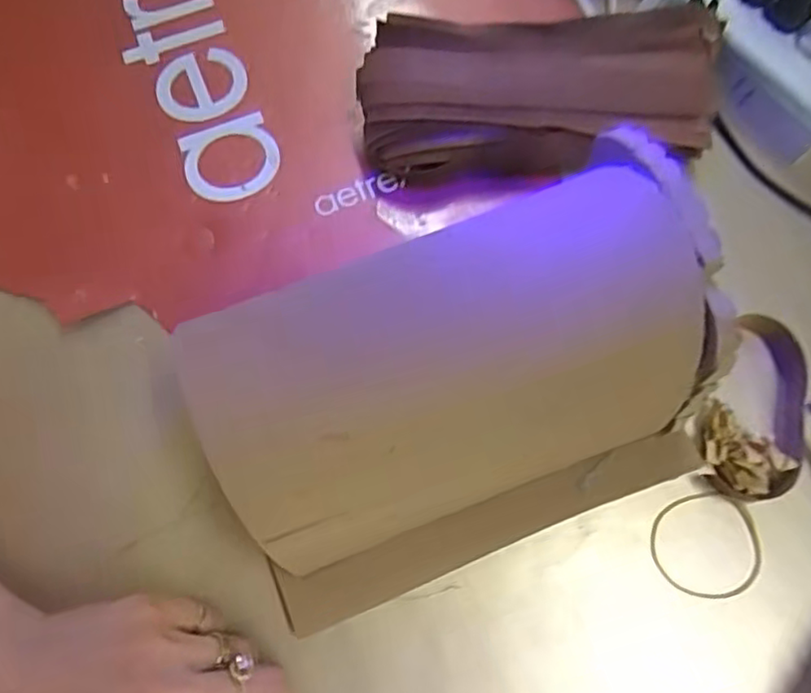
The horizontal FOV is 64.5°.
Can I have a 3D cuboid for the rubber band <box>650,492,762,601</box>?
[{"bbox_3d":[0.144,0.095,0.305,0.052,0.004,0.047,-13,72,-4],"label":"rubber band"}]

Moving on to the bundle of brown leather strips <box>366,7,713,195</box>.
[{"bbox_3d":[0.072,-0.135,0.350,0.189,0.021,0.088,-4,98,3],"label":"bundle of brown leather strips"}]

